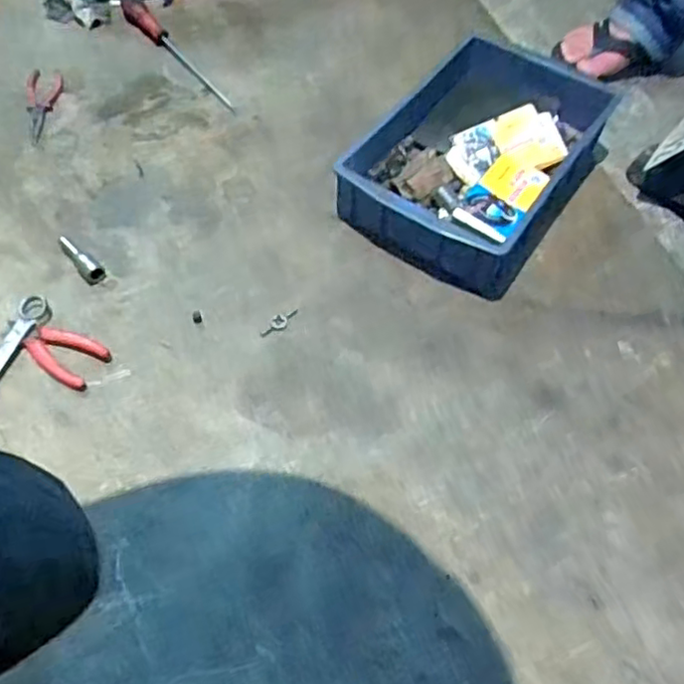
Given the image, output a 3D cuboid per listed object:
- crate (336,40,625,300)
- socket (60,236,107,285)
[{"bbox_3d":[0.187,-0.247,0.894,0.240,0.084,0.373,30,59,16],"label":"crate"},{"bbox_3d":[-0.308,-0.097,0.794,0.021,0.025,0.078,-36,65,-24],"label":"socket"}]

